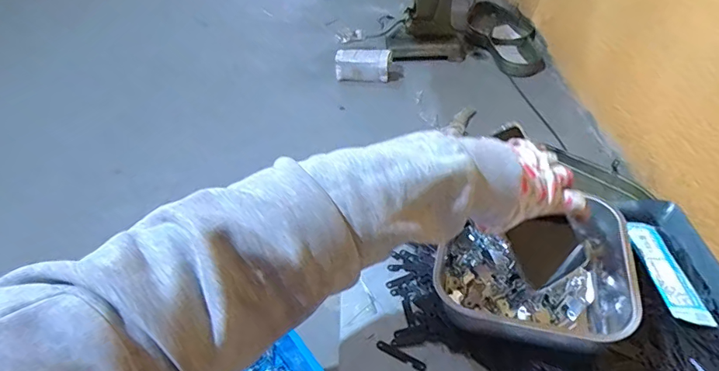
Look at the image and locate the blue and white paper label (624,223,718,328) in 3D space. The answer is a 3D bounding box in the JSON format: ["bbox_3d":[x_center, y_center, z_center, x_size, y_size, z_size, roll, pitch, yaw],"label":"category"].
[{"bbox_3d":[0.328,0.089,0.481,0.040,0.008,0.136,-1,42,0],"label":"blue and white paper label"}]

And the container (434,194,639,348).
[{"bbox_3d":[0.173,0.080,0.458,0.172,0.071,0.149,13,44,15],"label":"container"}]

